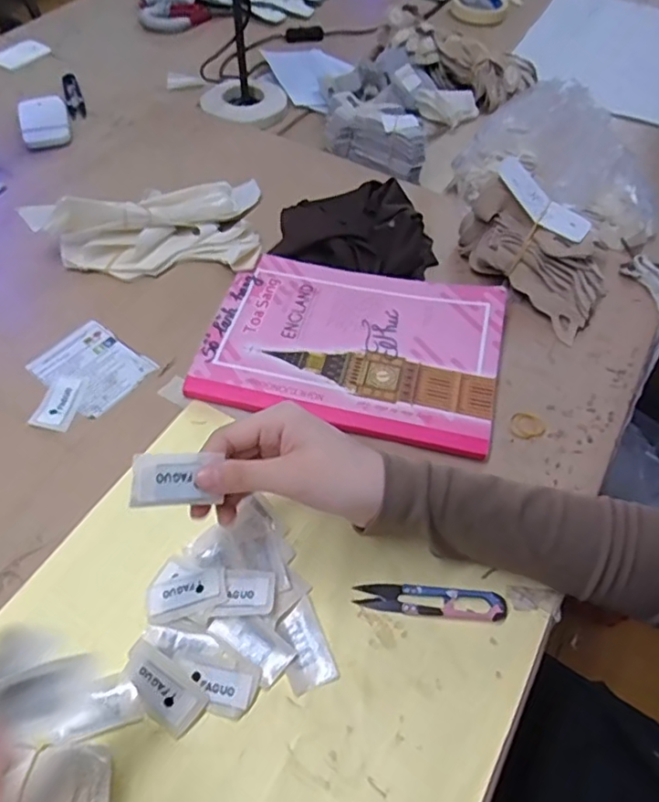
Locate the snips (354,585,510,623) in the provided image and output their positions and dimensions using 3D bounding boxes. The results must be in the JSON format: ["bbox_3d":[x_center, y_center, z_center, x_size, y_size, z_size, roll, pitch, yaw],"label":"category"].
[{"bbox_3d":[0.069,0.135,0.405,0.100,0.009,0.018,6,54,1],"label":"snips"}]

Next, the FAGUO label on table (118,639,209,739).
[{"bbox_3d":[-0.102,0.173,0.361,0.056,0.011,0.029,42,82,3],"label":"FAGUO label on table"}]

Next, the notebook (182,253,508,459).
[{"bbox_3d":[0.022,-0.053,0.525,0.247,0.016,0.174,12,58,7],"label":"notebook"}]

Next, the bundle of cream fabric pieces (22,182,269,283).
[{"bbox_3d":[-0.176,-0.192,0.603,0.214,0.057,0.145,2,54,-2],"label":"bundle of cream fabric pieces"}]

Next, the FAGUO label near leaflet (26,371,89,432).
[{"bbox_3d":[-0.216,-0.001,0.481,0.030,0.004,0.055,10,54,4],"label":"FAGUO label near leaflet"}]

